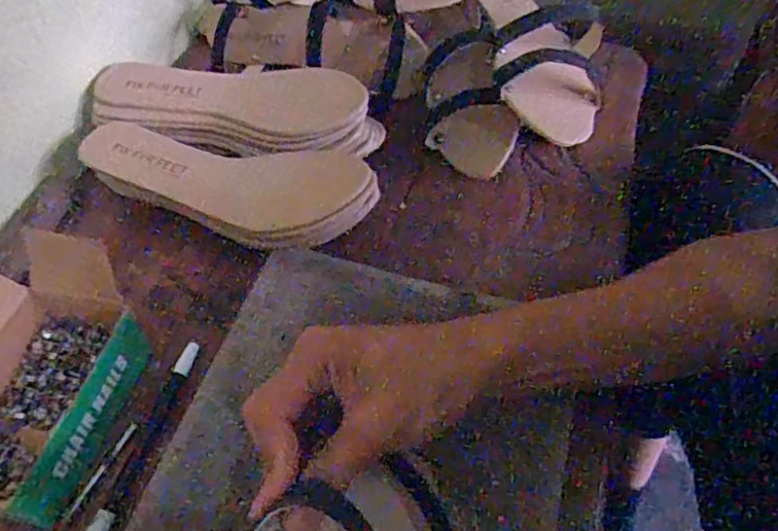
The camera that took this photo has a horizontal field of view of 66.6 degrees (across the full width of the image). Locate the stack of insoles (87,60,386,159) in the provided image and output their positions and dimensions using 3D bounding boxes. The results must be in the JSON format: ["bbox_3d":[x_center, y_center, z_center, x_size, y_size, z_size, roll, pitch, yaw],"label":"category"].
[{"bbox_3d":[-0.127,-0.134,0.476,0.239,0.044,0.083,9,54,4],"label":"stack of insoles"}]

